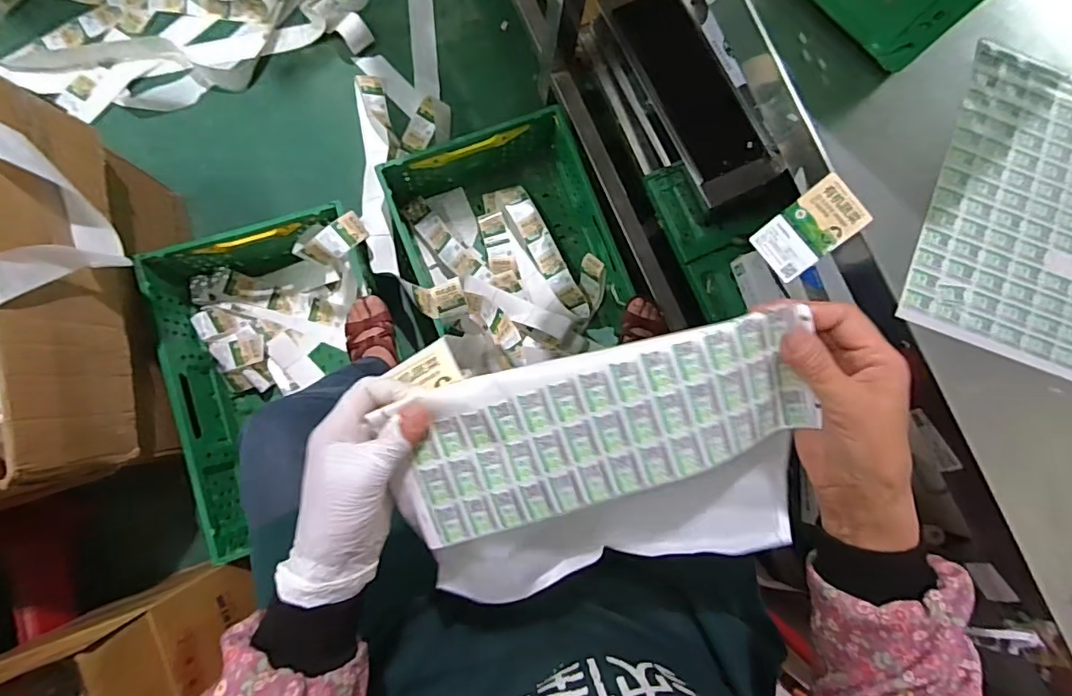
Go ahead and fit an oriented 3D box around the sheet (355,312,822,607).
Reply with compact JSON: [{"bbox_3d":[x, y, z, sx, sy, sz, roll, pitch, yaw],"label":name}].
[{"bbox_3d":[0.050,0.082,0.365,0.280,0.064,0.174,-11,99,4],"label":"sheet"}]

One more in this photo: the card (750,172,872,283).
[{"bbox_3d":[0.253,-0.110,0.488,0.089,0.005,0.057,-39,83,21],"label":"card"}]

